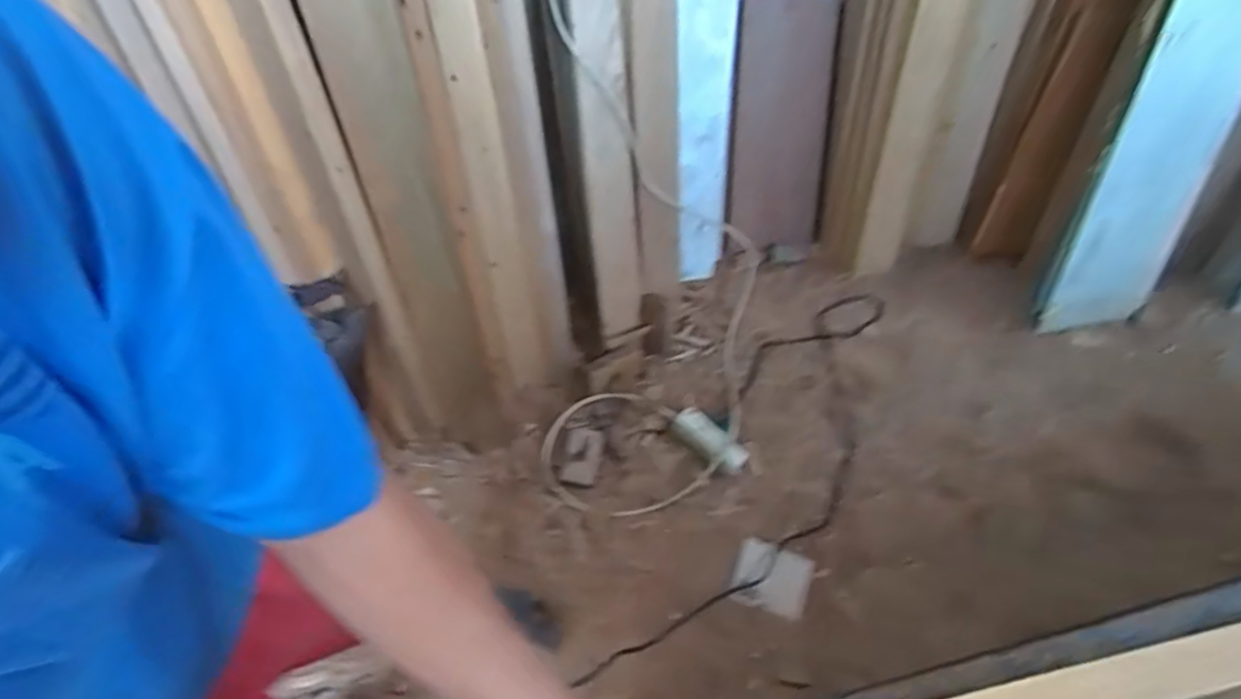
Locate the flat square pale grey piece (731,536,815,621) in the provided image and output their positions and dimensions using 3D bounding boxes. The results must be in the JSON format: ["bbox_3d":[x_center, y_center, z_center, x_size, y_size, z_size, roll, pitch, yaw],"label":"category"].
[{"bbox_3d":[0.291,0.438,1.258,0.139,0.005,0.123,18,57,10],"label":"flat square pale grey piece"}]

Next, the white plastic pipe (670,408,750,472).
[{"bbox_3d":[0.189,0.196,1.400,0.172,0.061,0.060,37,62,21],"label":"white plastic pipe"}]

